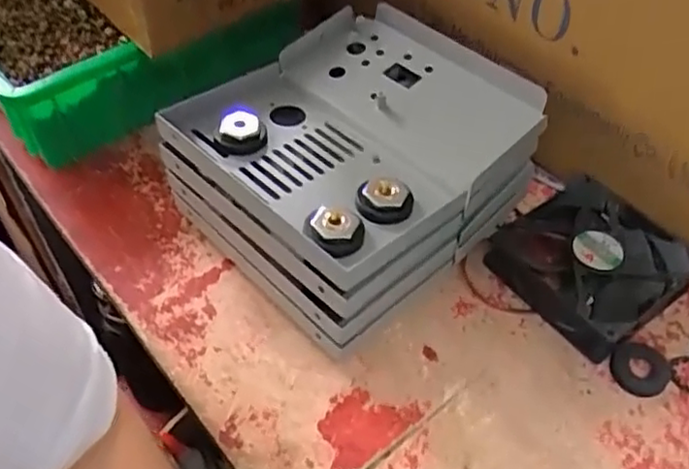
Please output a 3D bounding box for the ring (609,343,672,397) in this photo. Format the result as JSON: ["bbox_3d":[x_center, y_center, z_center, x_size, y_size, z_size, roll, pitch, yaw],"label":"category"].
[{"bbox_3d":[0.165,0.074,0.372,0.035,0.007,0.029,-9,52,-10],"label":"ring"}]

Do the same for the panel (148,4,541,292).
[{"bbox_3d":[0.007,-0.065,0.384,0.171,0.041,0.166,-35,60,-27],"label":"panel"}]

